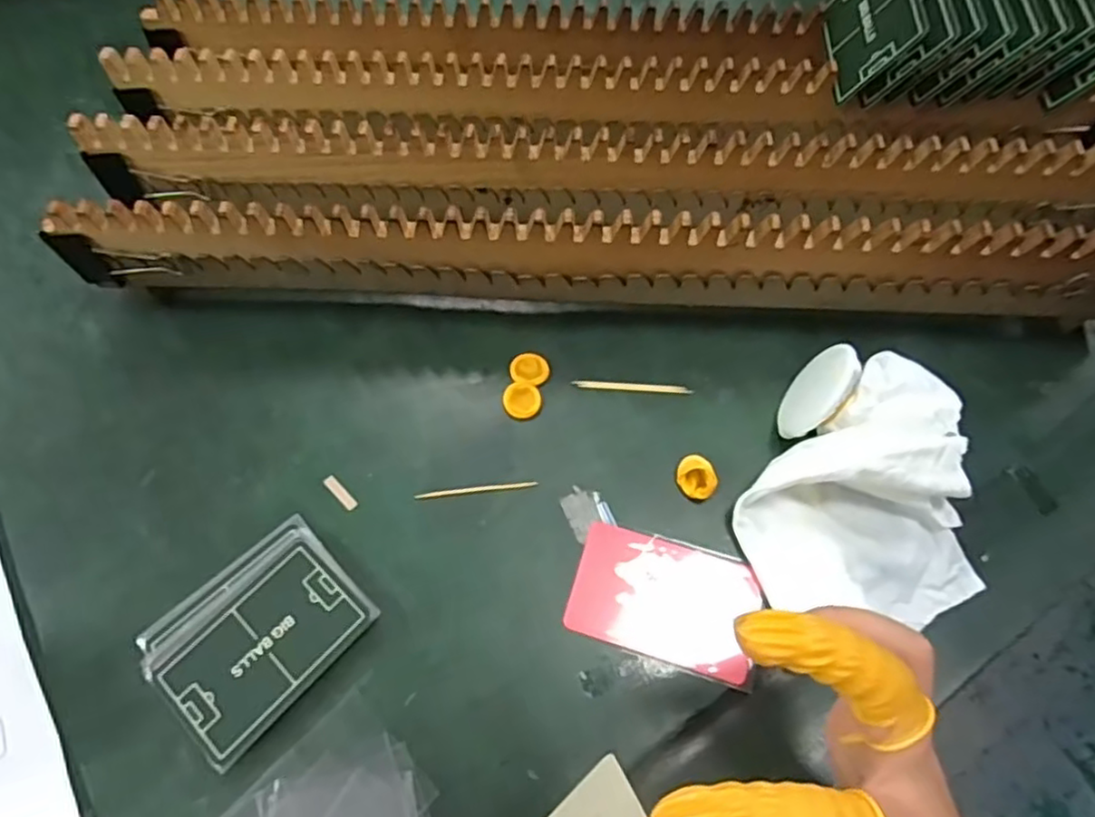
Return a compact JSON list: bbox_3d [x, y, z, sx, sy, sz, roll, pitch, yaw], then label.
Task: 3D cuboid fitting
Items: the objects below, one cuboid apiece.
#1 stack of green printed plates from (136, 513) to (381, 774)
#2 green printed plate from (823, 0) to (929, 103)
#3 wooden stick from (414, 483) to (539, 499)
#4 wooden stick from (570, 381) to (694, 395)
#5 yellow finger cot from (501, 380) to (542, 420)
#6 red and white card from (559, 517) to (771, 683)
[{"bbox_3d":[-0.133,0.102,0.303,0.073,0.012,0.089,41,71,19],"label":"stack of green printed plates"},{"bbox_3d":[0.176,-0.213,0.359,0.006,0.048,0.079,17,63,-27],"label":"green printed plate"},{"bbox_3d":[-0.036,0.041,0.337,0.062,0.004,0.004,-6,64,-2],"label":"wooden stick"},{"bbox_3d":[0.047,-0.012,0.362,0.065,0.004,0.005,3,64,3],"label":"wooden stick"},{"bbox_3d":[-0.014,-0.005,0.356,0.020,0.004,0.020,0,64,1],"label":"yellow finger cot"},{"bbox_3d":[0.055,0.090,0.312,0.084,0.004,0.055,15,65,8],"label":"red and white card"}]

